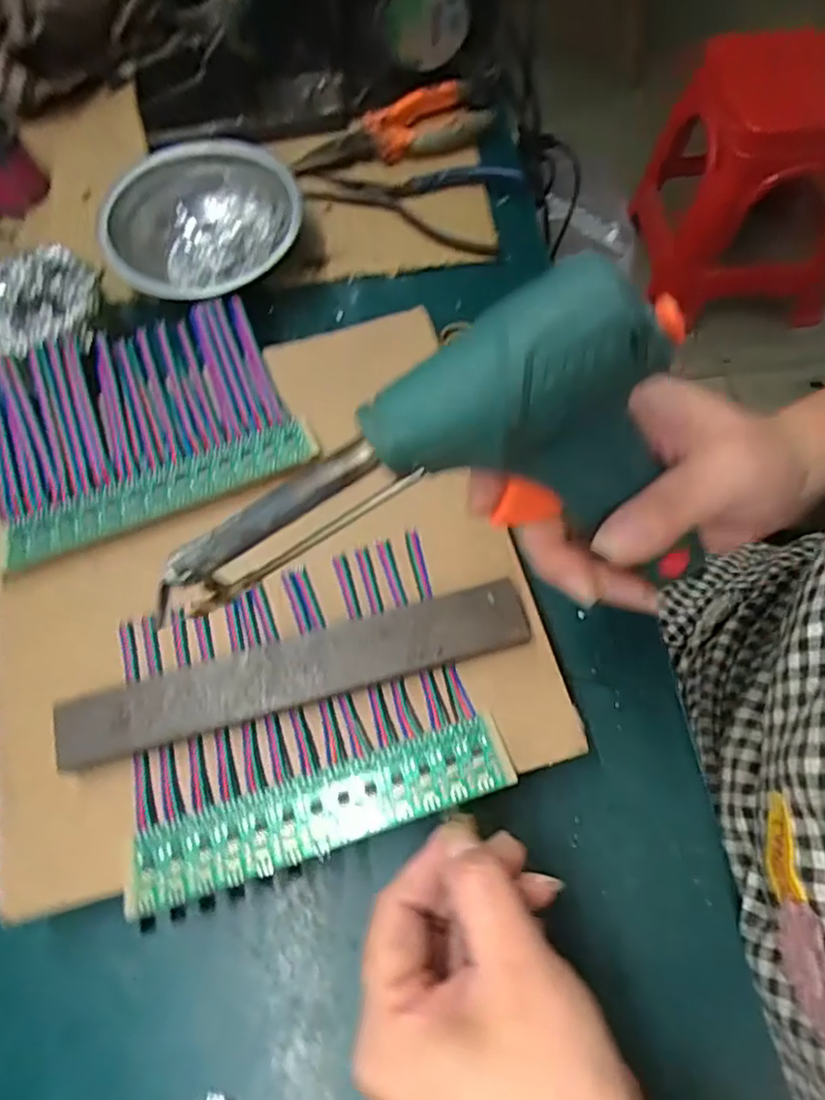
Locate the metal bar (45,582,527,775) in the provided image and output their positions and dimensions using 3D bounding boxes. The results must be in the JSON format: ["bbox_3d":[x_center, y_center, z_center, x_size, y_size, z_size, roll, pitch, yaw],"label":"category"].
[{"bbox_3d":[-0.052,0.054,0.301,0.208,0.010,0.033,-15,63,-4],"label":"metal bar"}]

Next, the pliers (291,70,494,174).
[{"bbox_3d":[-0.008,-0.309,0.486,0.156,0.020,0.058,-16,66,-7],"label":"pliers"}]

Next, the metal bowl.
[{"bbox_3d":[-0.135,-0.206,0.440,0.114,0.043,0.126,17,68,10],"label":"metal bowl"}]

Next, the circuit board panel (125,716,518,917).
[{"bbox_3d":[-0.039,0.109,0.284,0.160,0.006,0.032,-17,66,-4],"label":"circuit board panel"}]

